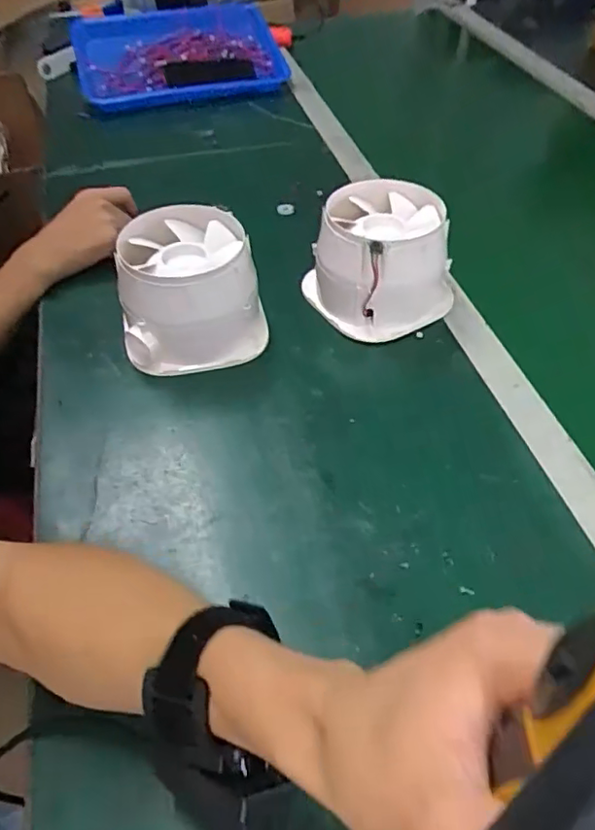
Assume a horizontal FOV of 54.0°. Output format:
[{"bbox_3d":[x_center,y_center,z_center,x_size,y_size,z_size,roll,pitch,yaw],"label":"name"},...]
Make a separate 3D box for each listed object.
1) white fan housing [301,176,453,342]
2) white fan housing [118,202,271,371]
[{"bbox_3d":[0.080,-0.155,0.573,0.141,0.095,0.127,0,49,0],"label":"white fan housing"},{"bbox_3d":[-0.100,-0.117,0.552,0.125,0.102,0.127,-10,50,-9],"label":"white fan housing"}]

